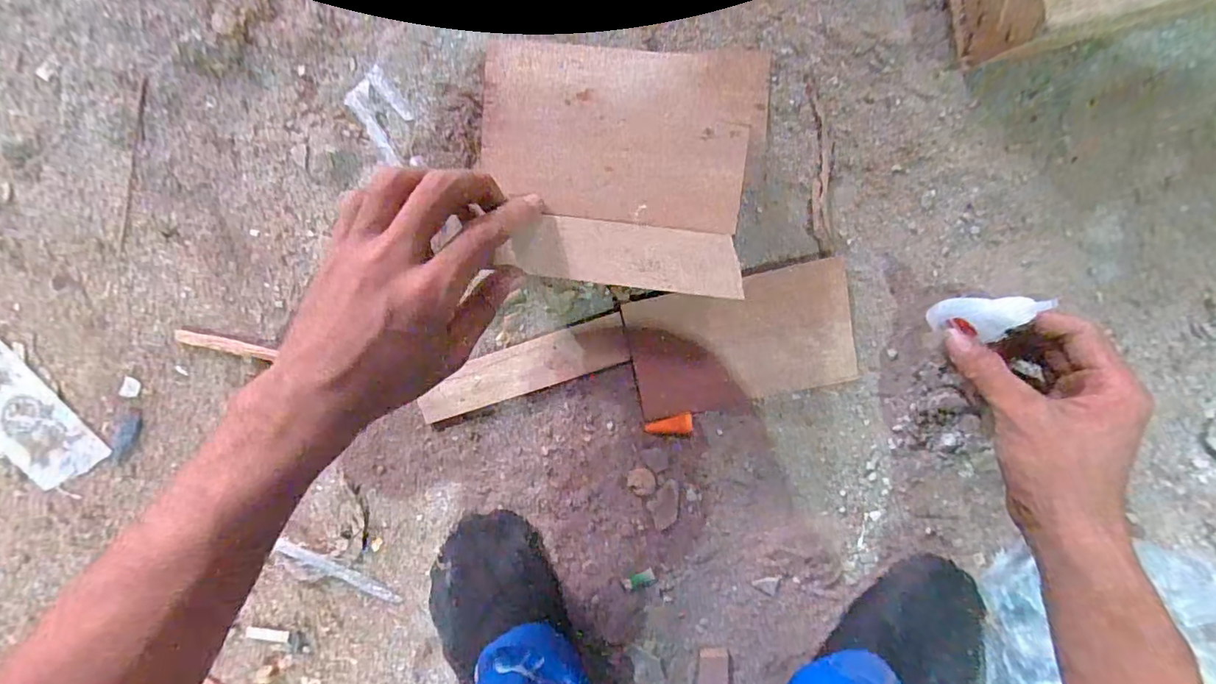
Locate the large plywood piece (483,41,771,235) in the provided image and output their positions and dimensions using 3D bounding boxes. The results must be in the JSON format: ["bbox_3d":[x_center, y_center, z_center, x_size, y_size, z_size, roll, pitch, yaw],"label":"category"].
[{"bbox_3d":[0.007,-0.112,0.294,0.149,0.006,0.089,6,97,4],"label":"large plywood piece"}]

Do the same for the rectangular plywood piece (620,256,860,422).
[{"bbox_3d":[0.094,0.000,0.383,0.153,0.004,0.088,-12,101,4],"label":"rectangular plywood piece"}]

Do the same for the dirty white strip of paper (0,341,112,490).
[{"bbox_3d":[-0.475,0.060,0.436,0.068,0.004,0.134,-43,92,8],"label":"dirty white strip of paper"}]

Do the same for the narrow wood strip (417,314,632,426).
[{"bbox_3d":[-0.063,0.020,0.395,0.159,0.008,0.036,-18,95,7],"label":"narrow wood strip"}]

